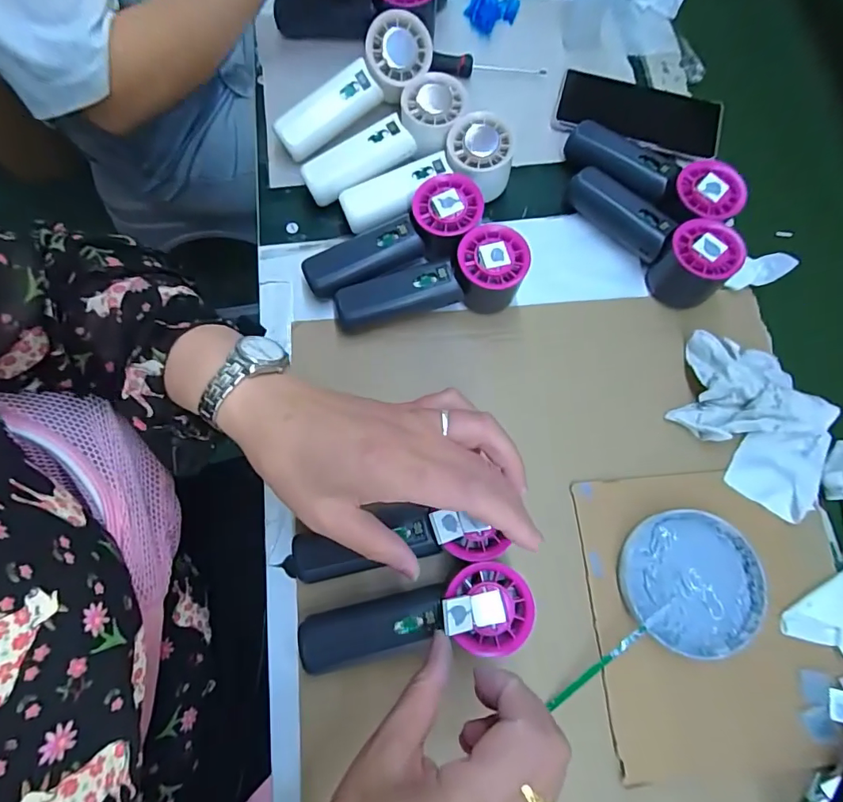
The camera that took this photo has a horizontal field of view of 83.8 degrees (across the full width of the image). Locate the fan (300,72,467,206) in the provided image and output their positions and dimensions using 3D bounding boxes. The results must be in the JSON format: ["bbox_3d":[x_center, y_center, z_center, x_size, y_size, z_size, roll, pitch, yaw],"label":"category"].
[{"bbox_3d":[-0.027,-0.222,0.420,0.154,0.052,0.061,-35,78,-10],"label":"fan"}]

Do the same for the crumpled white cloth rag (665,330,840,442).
[{"bbox_3d":[0.260,-0.014,0.375,0.103,0.042,0.085,0,75,-1],"label":"crumpled white cloth rag"}]

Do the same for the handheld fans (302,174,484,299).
[{"bbox_3d":[-0.021,-0.126,0.394,0.150,0.053,0.062,-30,78,-9],"label":"handheld fans"}]

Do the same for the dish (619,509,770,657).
[{"bbox_3d":[0.198,0.134,0.348,0.101,0.019,0.097,0,75,-1],"label":"dish"}]

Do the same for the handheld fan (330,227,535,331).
[{"bbox_3d":[0.007,-0.099,0.389,0.154,0.051,0.051,-10,75,-4],"label":"handheld fan"}]

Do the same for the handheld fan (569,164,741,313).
[{"bbox_3d":[0.195,-0.148,0.405,0.150,0.051,0.049,44,79,10],"label":"handheld fan"}]

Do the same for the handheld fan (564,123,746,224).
[{"bbox_3d":[0.201,-0.201,0.419,0.155,0.051,0.059,41,78,9],"label":"handheld fan"}]

